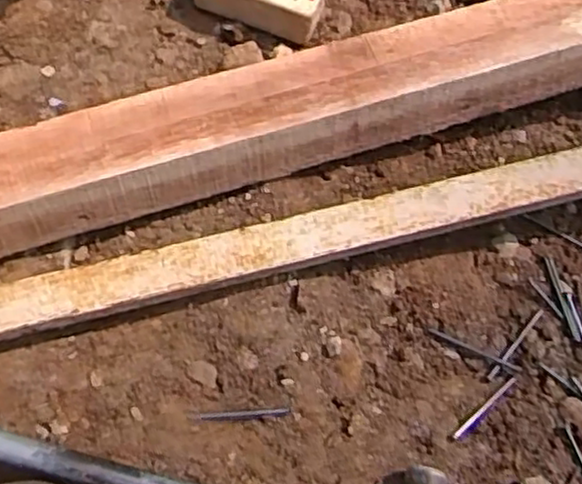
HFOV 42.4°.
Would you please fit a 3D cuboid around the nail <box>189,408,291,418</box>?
[{"bbox_3d":[-0.036,0.123,0.536,0.071,0.005,0.004,-3,64,-4],"label":"nail"}]

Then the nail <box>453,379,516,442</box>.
[{"bbox_3d":[0.143,0.123,0.553,0.065,0.004,0.006,-39,72,-18],"label":"nail"}]

